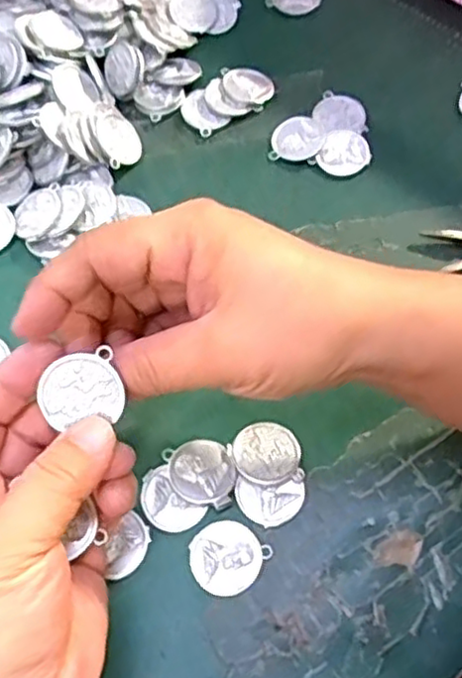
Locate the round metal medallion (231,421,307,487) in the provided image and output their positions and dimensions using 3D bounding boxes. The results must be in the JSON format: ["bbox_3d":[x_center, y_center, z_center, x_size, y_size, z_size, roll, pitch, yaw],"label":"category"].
[{"bbox_3d":[0.016,0.050,0.302,0.029,0.005,0.028,0,64,0],"label":"round metal medallion"}]

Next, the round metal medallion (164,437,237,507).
[{"bbox_3d":[-0.012,0.058,0.298,0.027,0.004,0.032,-25,67,-12],"label":"round metal medallion"}]

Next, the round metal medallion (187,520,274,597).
[{"bbox_3d":[-0.002,0.090,0.284,0.029,0.004,0.029,0,64,0],"label":"round metal medallion"}]

